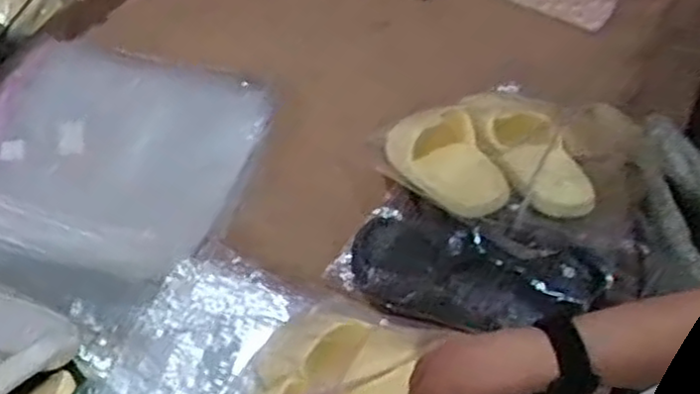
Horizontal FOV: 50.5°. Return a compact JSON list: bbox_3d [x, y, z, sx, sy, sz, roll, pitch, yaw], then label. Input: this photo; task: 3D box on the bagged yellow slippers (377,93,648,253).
[{"bbox_3d":[0.190,-0.038,0.919,0.330,0.104,0.176,17,56,14],"label":"bagged yellow slippers"}]

